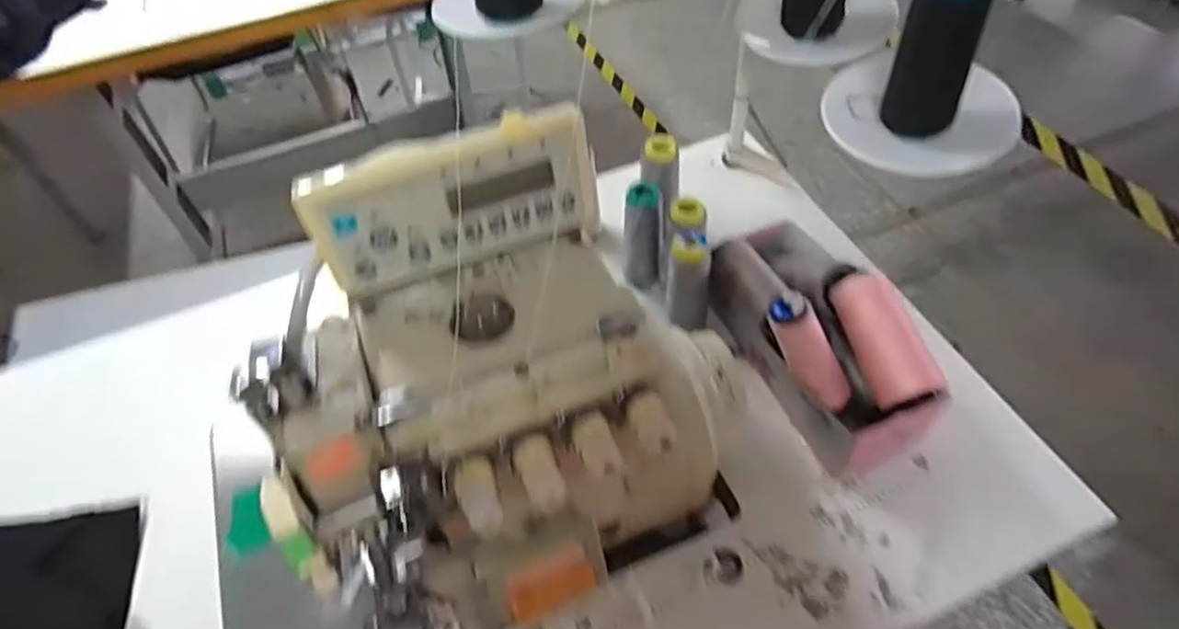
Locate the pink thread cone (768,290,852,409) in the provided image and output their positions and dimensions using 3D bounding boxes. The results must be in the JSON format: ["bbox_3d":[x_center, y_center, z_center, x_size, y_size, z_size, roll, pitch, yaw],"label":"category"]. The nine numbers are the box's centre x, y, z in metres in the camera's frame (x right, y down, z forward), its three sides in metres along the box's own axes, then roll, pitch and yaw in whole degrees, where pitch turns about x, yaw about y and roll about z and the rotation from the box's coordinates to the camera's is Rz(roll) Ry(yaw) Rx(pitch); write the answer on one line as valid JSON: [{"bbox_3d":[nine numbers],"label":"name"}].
[{"bbox_3d":[0.166,0.032,0.489,0.027,0.103,0.028,-44,23,-26],"label":"pink thread cone"}]

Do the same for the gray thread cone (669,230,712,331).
[{"bbox_3d":[0.089,-0.029,0.572,0.035,0.100,0.035,5,52,9],"label":"gray thread cone"}]

